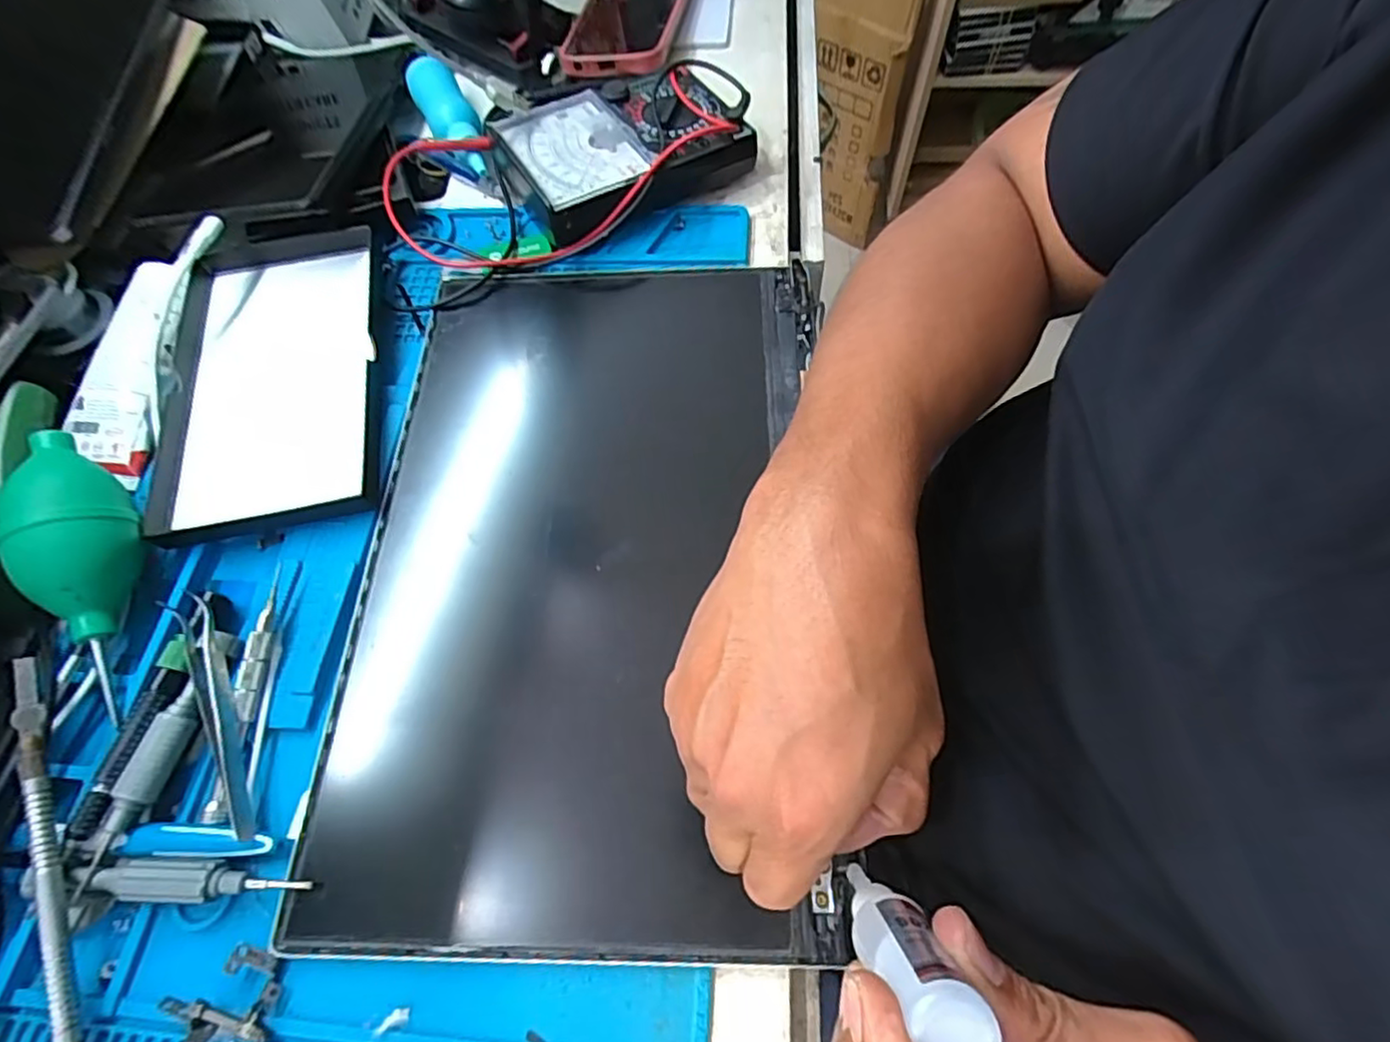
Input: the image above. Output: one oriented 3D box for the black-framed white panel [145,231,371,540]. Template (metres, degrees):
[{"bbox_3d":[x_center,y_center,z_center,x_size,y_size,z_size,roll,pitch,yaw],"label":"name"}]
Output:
[{"bbox_3d":[-0.238,-0.084,0.361,0.116,0.020,0.200,-14,61,2],"label":"black-framed white panel"}]

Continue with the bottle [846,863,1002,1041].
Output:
[{"bbox_3d":[0.059,0.127,0.191,0.021,0.076,0.021,-14,88,-6],"label":"bottle"}]

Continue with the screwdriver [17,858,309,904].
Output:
[{"bbox_3d":[-0.205,0.140,0.249,0.103,0.013,0.014,-1,64,3],"label":"screwdriver"}]

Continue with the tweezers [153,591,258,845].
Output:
[{"bbox_3d":[-0.209,0.082,0.280,0.016,0.020,0.110,-27,65,-10],"label":"tweezers"}]

